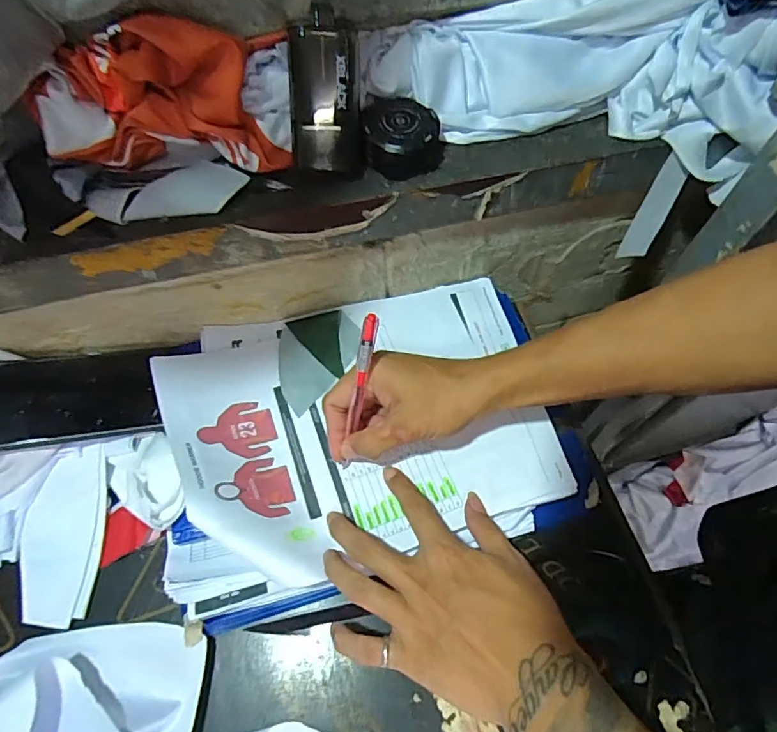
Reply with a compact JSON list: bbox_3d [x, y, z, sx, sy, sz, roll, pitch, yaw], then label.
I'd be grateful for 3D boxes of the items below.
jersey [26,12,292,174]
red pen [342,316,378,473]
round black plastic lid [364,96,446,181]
[{"bbox_3d":[-0.146,-0.180,0.335,0.159,0.087,0.052,-10,61,-6],"label":"jersey"},{"bbox_3d":[-0.024,0.024,0.383,0.010,0.140,0.015,19,35,11],"label":"red pen"},{"bbox_3d":[0.011,-0.167,0.372,0.058,0.034,0.058,3,60,1],"label":"round black plastic lid"}]

